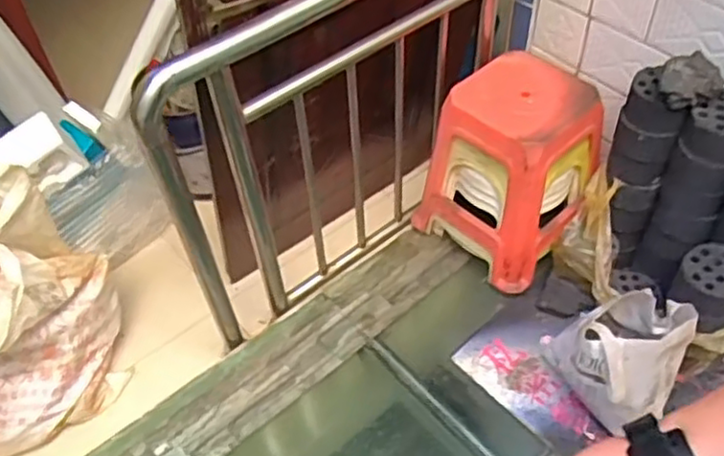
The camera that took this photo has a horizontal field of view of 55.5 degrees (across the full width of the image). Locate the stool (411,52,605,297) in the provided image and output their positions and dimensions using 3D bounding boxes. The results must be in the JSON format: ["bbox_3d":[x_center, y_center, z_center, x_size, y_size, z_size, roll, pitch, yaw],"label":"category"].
[{"bbox_3d":[0.378,-0.145,1.711,0.330,0.461,0.340,-36,56,-24],"label":"stool"}]

